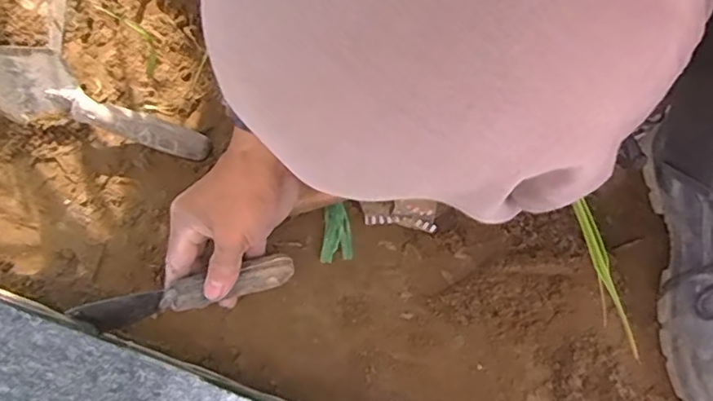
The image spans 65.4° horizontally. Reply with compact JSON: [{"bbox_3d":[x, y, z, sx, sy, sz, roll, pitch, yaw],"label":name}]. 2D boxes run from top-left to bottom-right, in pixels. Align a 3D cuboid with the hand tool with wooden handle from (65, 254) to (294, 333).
[{"bbox_3d":[-0.130,0.072,0.437,0.167,0.041,0.022,-11,70,-30],"label":"hand tool with wooden handle"}]

